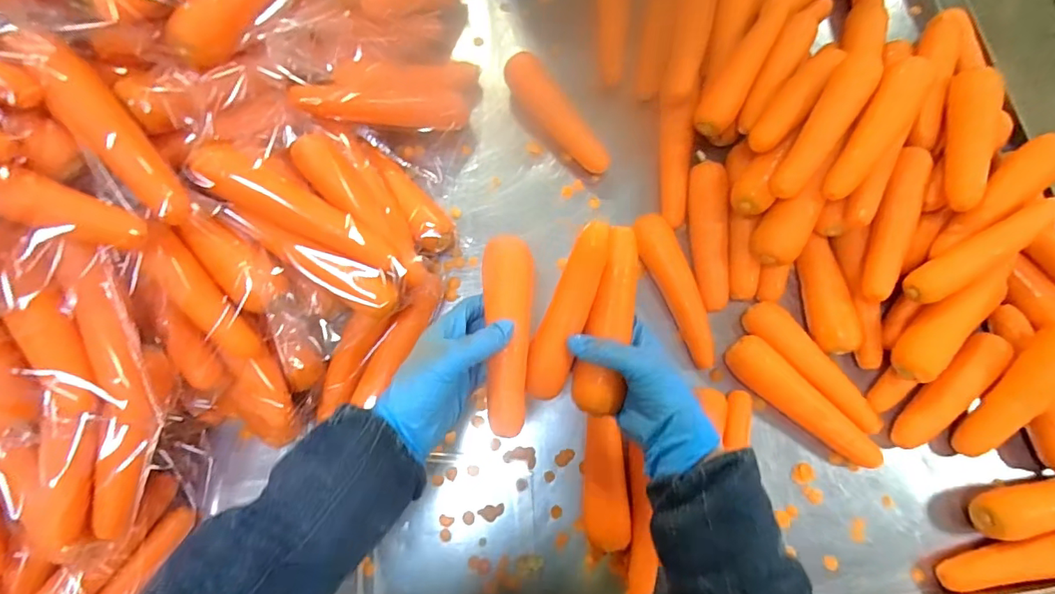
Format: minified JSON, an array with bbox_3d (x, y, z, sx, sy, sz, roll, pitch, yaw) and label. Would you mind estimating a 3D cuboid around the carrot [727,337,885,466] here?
[{"bbox_3d":[0.274,0.110,0.502,0.174,0.040,0.040,44,81,10],"label":"carrot"}]

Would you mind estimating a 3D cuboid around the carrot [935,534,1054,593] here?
[{"bbox_3d":[0.483,0.246,0.475,0.169,0.031,0.038,-9,77,-1],"label":"carrot"}]

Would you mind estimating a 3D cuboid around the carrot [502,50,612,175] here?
[{"bbox_3d":[0.032,-0.217,0.595,0.043,0.036,0.171,-35,79,-7],"label":"carrot"}]

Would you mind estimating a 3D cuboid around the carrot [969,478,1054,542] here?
[{"bbox_3d":[0.522,0.197,0.483,0.179,0.035,0.043,-8,77,-1],"label":"carrot"}]

